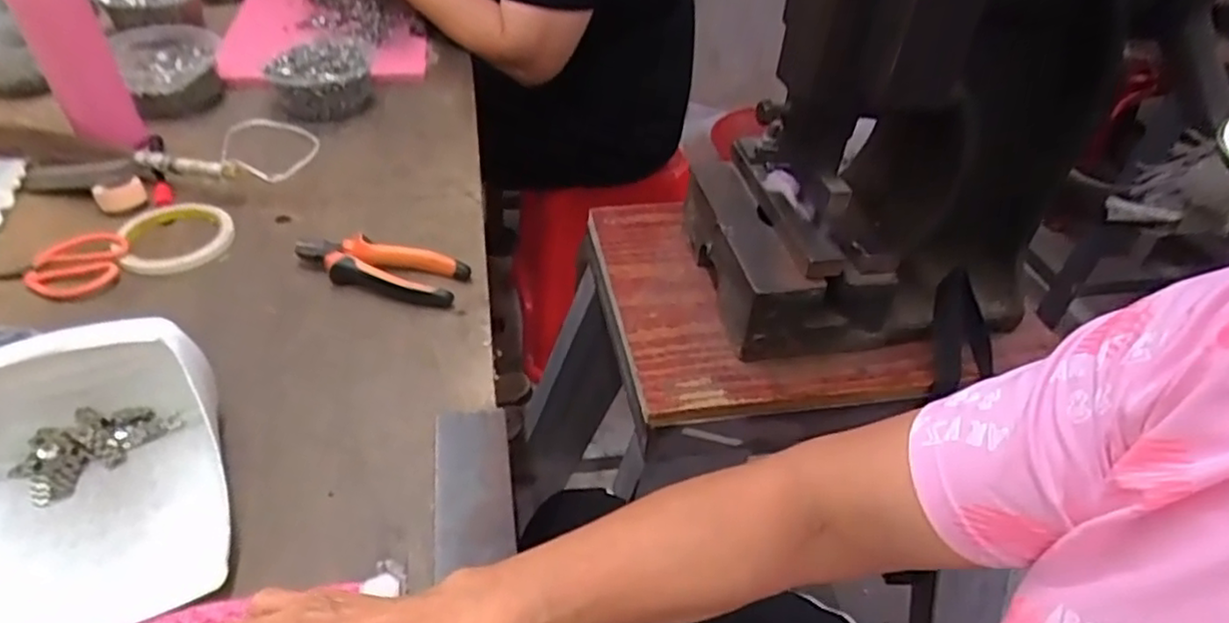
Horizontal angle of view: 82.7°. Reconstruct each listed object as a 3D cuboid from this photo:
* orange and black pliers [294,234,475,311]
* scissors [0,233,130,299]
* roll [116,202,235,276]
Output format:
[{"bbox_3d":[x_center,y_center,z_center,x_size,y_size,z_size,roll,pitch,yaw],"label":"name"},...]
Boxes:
[{"bbox_3d":[-0.206,-0.039,0.615,0.152,0.029,0.055,13,42,9],"label":"orange and black pliers"},{"bbox_3d":[-0.472,-0.035,0.592,0.104,0.015,0.065,-18,46,-24],"label":"scissors"},{"bbox_3d":[-0.401,-0.067,0.643,0.091,0.014,0.102,-18,46,-24],"label":"roll"}]

